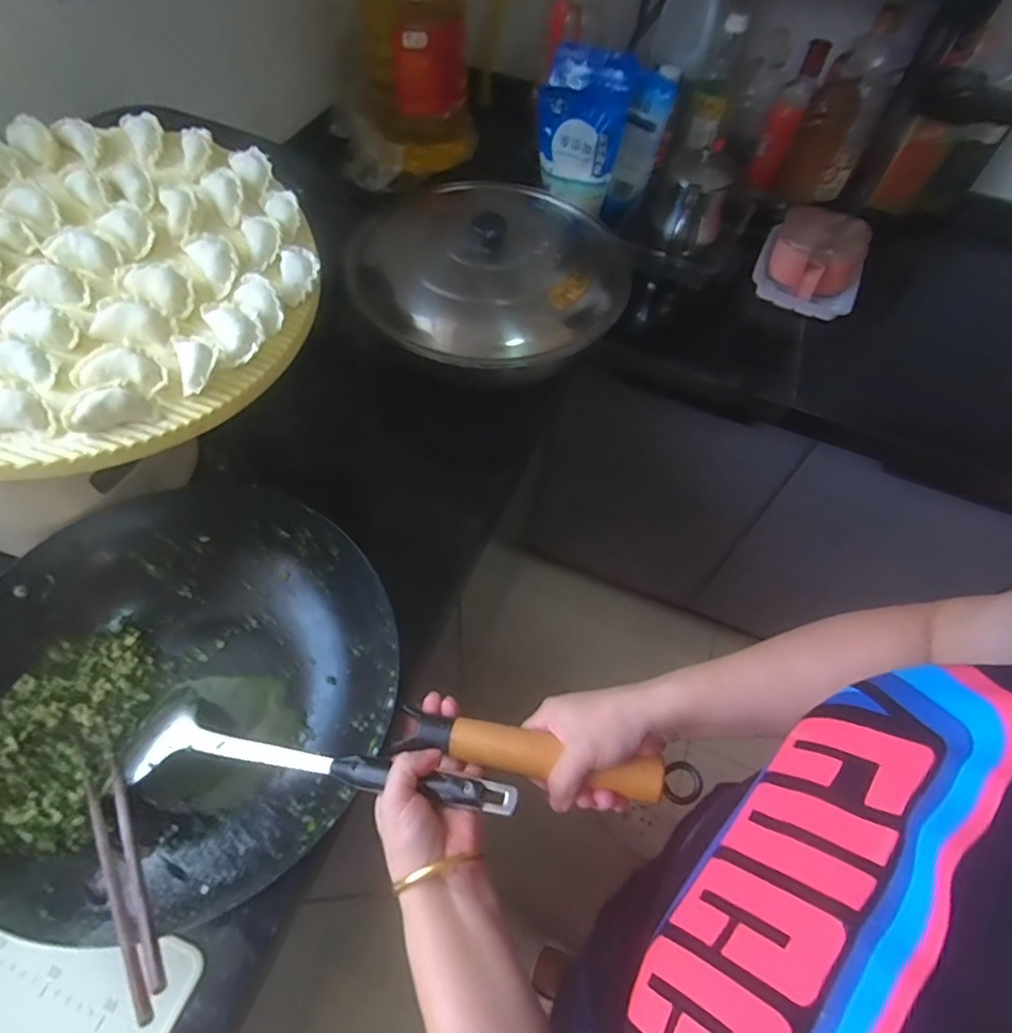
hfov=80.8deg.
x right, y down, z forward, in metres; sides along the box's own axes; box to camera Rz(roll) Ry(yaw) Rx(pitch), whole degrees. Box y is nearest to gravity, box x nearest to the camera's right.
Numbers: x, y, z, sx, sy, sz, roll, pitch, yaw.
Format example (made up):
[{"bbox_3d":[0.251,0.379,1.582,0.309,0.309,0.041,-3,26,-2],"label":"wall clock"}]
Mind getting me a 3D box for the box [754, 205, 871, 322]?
[{"bbox_3d":[0.425,-0.358,0.828,0.134,0.059,0.148,19,61,9],"label":"box"}]

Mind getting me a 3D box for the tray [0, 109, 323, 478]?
[{"bbox_3d":[-0.357,-0.208,0.498,0.369,0.035,0.377,-13,64,-11],"label":"tray"}]

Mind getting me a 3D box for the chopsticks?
[{"bbox_3d":[-0.254,0.234,0.396,0.024,0.014,0.197,-34,45,-19],"label":"chopsticks"}]

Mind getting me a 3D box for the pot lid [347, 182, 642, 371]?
[{"bbox_3d":[-0.016,-0.306,0.695,0.314,0.070,0.302,1,60,-2],"label":"pot lid"}]

